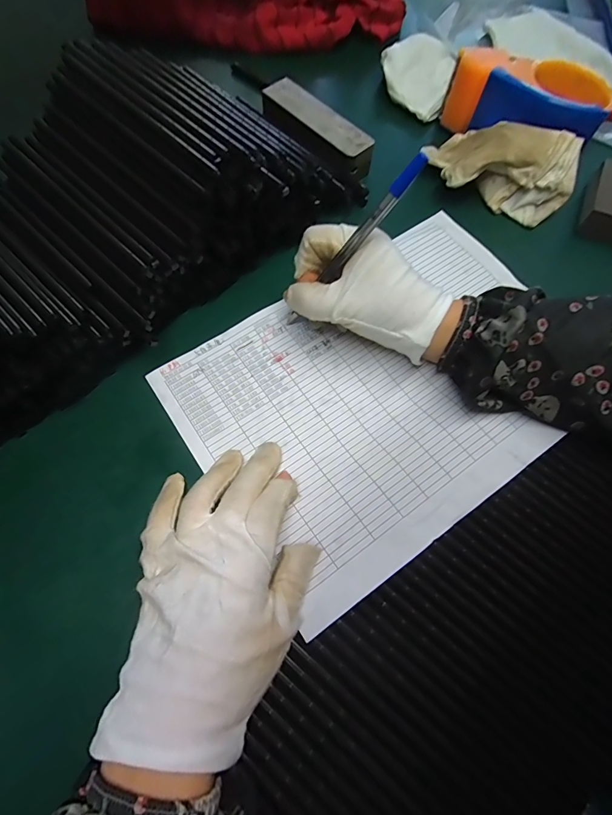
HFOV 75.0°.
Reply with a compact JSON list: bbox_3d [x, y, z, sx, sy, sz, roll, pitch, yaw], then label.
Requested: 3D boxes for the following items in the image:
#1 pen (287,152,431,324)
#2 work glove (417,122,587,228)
[{"bbox_3d":[0.025,-0.099,0.259,0.006,0.143,0.007,-3,66,-35],"label":"pen"},{"bbox_3d":[0.164,-0.209,0.339,0.127,0.043,0.063,31,73,10],"label":"work glove"}]

